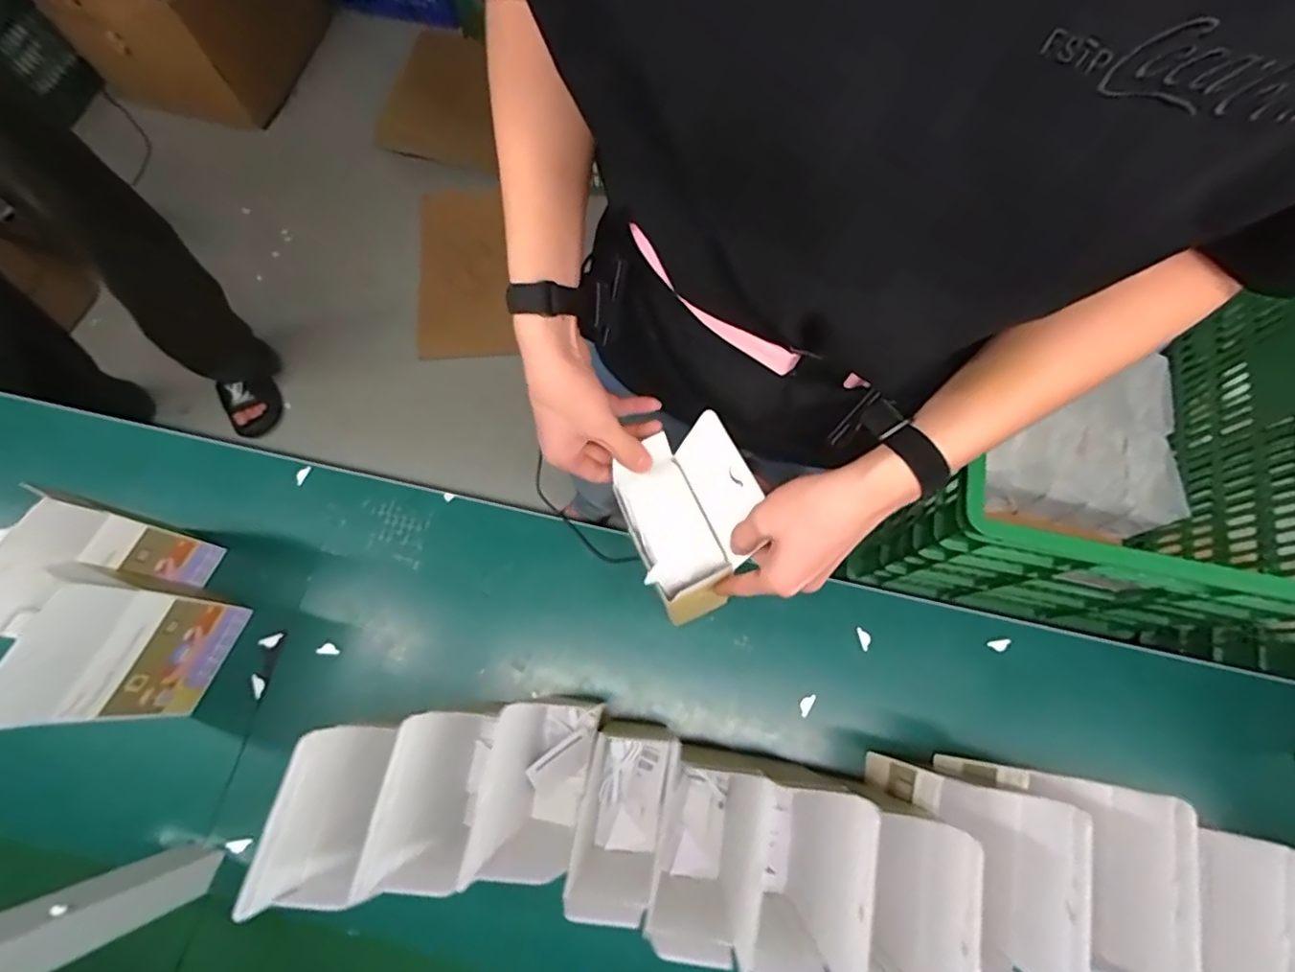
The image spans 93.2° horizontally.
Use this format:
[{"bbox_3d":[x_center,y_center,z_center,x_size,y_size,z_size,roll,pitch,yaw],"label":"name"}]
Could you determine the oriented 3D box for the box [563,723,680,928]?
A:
[{"bbox_3d":[-0.021,0.291,0.537,0.070,0.201,0.103,9,73,1],"label":"box"}]

